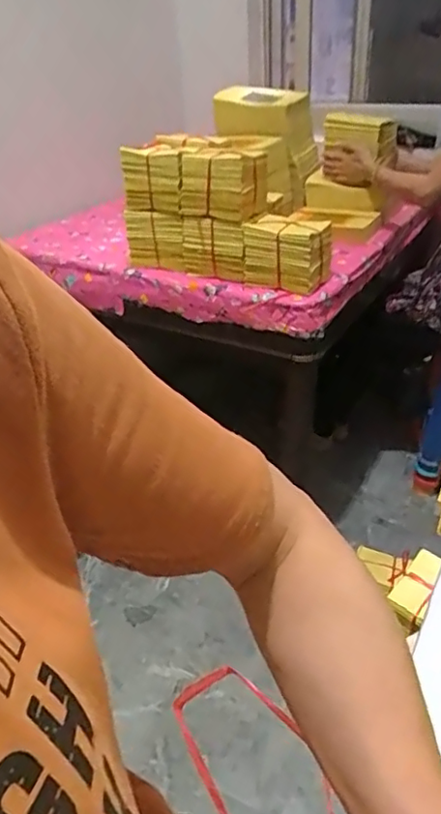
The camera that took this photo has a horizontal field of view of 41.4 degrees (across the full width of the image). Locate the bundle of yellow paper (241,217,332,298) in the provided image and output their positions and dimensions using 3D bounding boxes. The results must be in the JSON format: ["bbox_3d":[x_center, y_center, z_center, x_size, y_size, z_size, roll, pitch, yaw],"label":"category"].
[{"bbox_3d":[0.151,-0.342,1.294,0.176,0.139,0.103,16,38,27],"label":"bundle of yellow paper"}]

